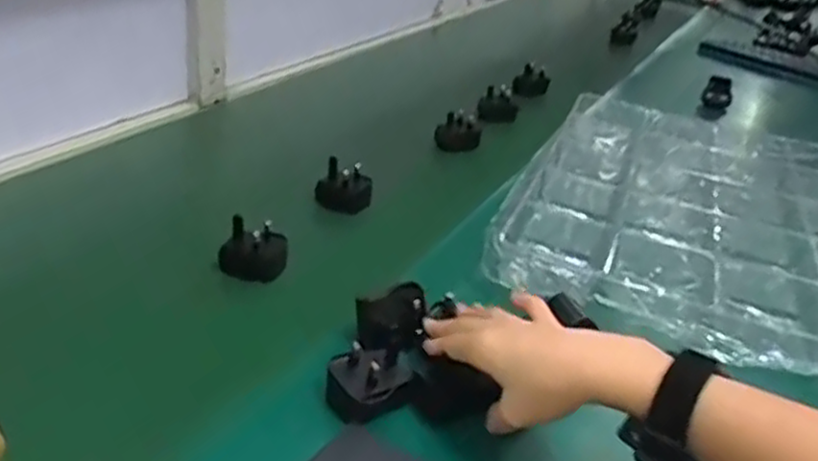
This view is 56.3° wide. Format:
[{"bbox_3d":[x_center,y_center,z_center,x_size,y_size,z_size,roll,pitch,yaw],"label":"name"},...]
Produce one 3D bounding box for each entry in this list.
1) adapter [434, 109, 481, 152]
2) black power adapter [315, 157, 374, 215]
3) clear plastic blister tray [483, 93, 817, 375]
[{"bbox_3d":[0.060,-0.120,0.930,0.053,0.038,0.042,9,28,2],"label":"adapter"},{"bbox_3d":[-0.064,-0.045,0.766,0.055,0.047,0.038,5,28,-7],"label":"black power adapter"},{"bbox_3d":[0.304,-0.023,0.785,0.365,0.043,0.490,15,28,12],"label":"clear plastic blister tray"}]

